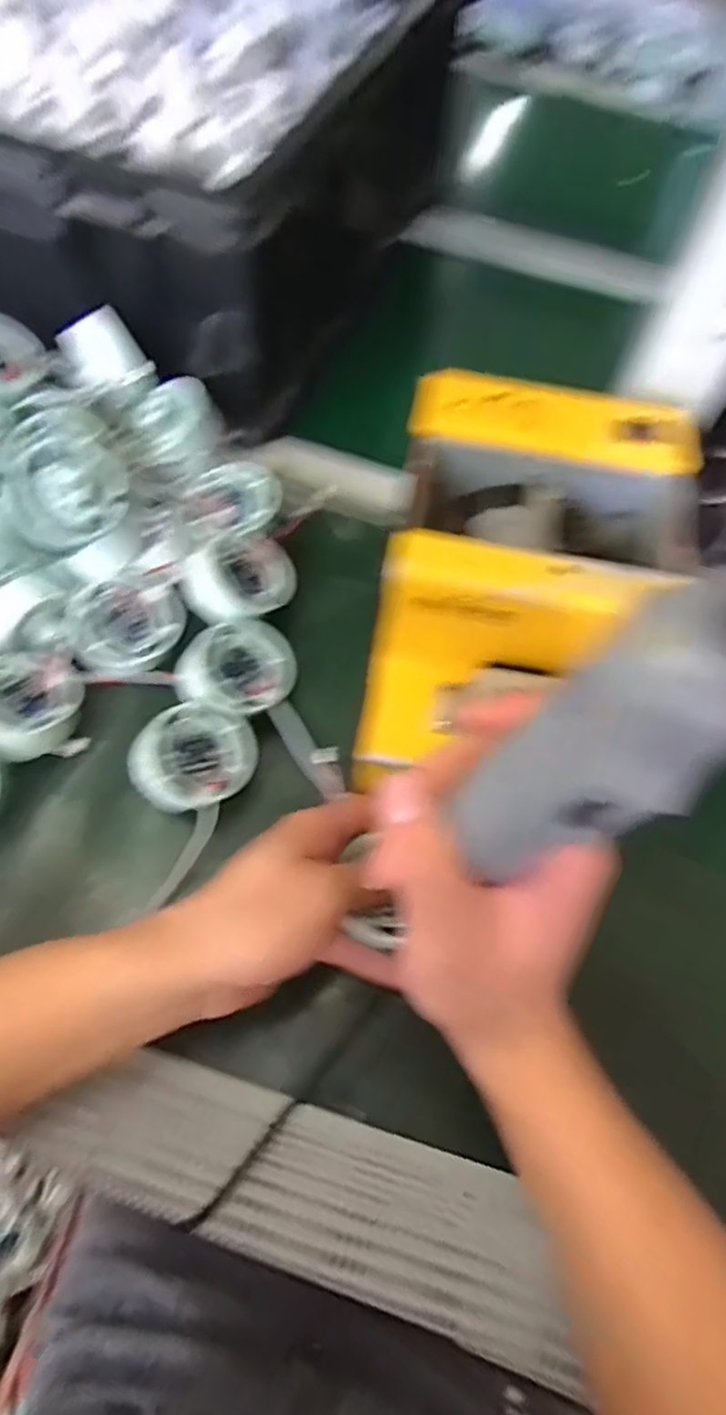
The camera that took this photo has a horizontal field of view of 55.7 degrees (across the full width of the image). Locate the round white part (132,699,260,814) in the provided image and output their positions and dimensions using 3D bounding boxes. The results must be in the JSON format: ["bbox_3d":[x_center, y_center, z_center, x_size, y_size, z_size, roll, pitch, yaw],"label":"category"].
[{"bbox_3d":[-0.089,0.026,0.364,0.063,0.026,0.050,-36,71,-19],"label":"round white part"}]

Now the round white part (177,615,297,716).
[{"bbox_3d":[-0.072,-0.022,0.390,0.067,0.024,0.051,-13,65,-10],"label":"round white part"}]

